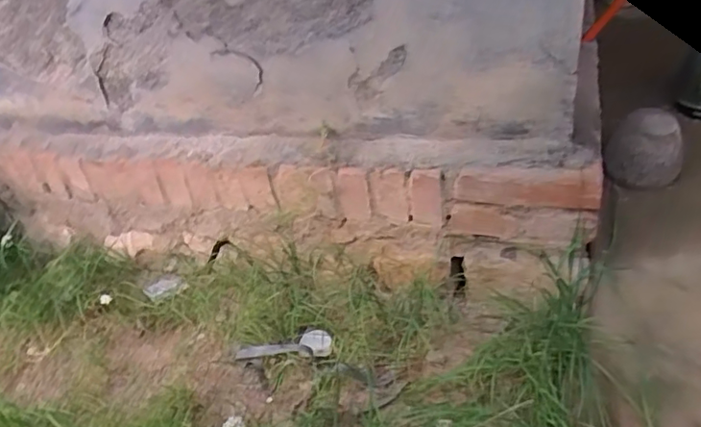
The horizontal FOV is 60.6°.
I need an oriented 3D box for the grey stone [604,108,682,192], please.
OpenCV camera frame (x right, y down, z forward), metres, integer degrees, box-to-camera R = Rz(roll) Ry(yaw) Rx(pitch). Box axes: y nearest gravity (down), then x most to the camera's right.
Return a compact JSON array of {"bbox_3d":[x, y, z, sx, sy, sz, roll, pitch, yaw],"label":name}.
[{"bbox_3d":[0.527,-0.111,1.082,0.121,0.114,0.117,10,38,23],"label":"grey stone"}]

